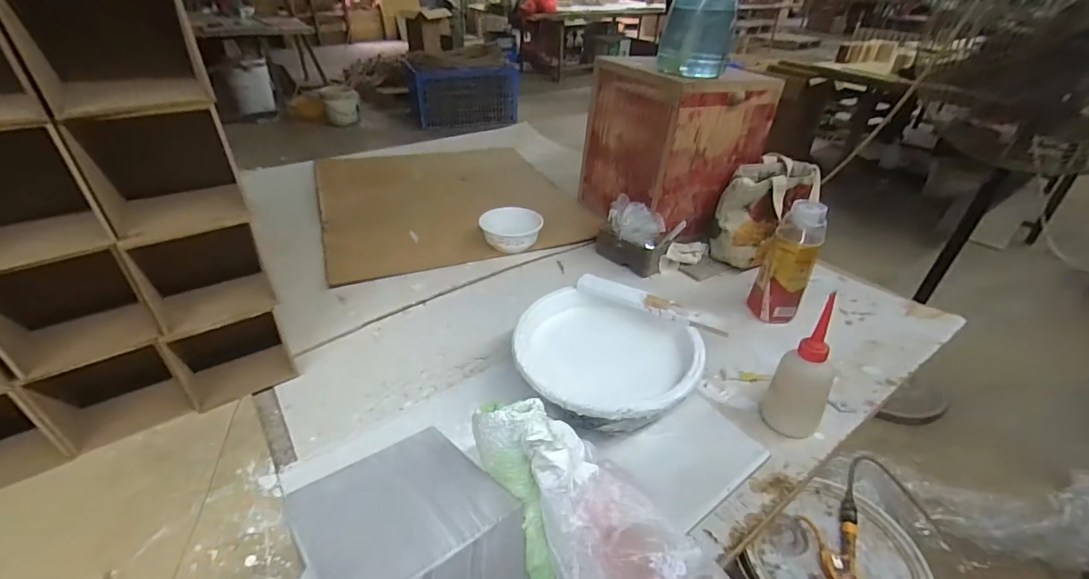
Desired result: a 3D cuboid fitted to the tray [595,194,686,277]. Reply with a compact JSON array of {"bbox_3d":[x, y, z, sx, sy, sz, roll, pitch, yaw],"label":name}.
[{"bbox_3d":[0.170,-0.102,0.851,0.136,0.106,0.080,29,43,31],"label":"tray"}]

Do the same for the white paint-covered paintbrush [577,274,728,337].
[{"bbox_3d":[0.136,0.017,0.604,0.194,0.011,0.034,18,39,21],"label":"white paint-covered paintbrush"}]

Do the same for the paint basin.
[{"bbox_3d":[0.063,0.105,0.561,0.213,0.092,0.188,18,39,21],"label":"paint basin"}]

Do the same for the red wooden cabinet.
[{"bbox_3d":[0.253,-0.286,0.941,0.238,0.302,0.259,-17,40,-23],"label":"red wooden cabinet"}]

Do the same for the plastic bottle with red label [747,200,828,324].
[{"bbox_3d":[0.371,-0.037,0.707,0.069,0.183,0.056,18,39,20],"label":"plastic bottle with red label"}]

